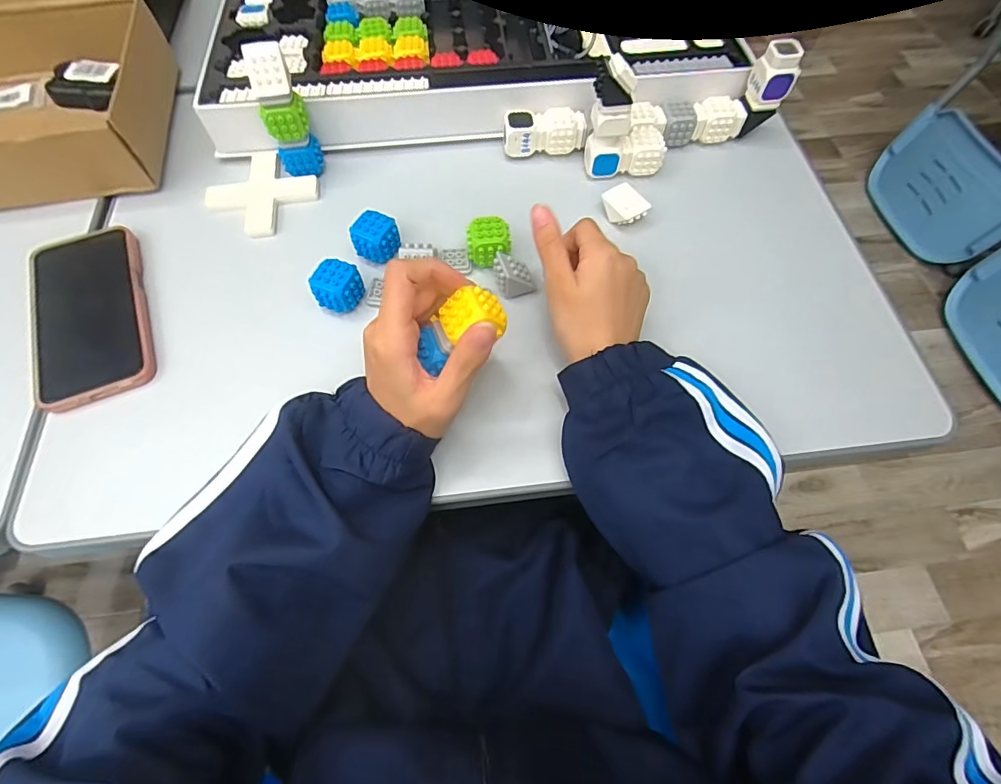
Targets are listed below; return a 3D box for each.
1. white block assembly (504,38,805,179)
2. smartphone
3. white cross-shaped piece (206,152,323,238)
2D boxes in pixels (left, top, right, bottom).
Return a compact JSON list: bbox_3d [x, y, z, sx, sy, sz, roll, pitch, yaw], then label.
[{"bbox_3d":[0.139,-0.266,0.455,0.264,0.093,0.075,-6,64,-4],"label":"white block assembly"},{"bbox_3d":[-0.347,-0.072,0.408,0.084,0.020,0.185,-21,66,-11],"label":"smartphone"},{"bbox_3d":[-0.230,-0.193,0.470,0.078,0.012,0.085,34,68,15],"label":"white cross-shaped piece"}]

